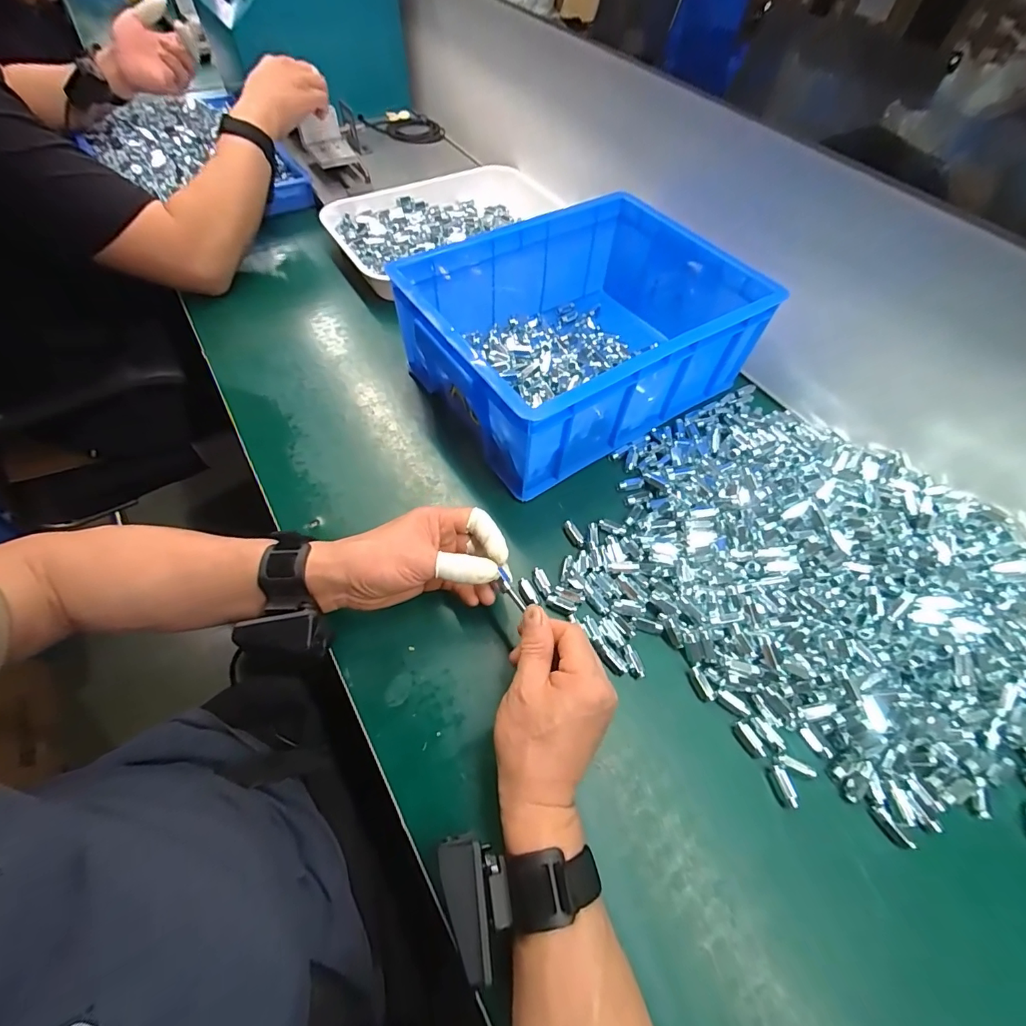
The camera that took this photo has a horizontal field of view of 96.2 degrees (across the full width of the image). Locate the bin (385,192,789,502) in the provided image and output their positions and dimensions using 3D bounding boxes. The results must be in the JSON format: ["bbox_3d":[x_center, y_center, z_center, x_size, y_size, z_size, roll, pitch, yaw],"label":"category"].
[{"bbox_3d":[0.079,-0.206,0.520,0.347,0.123,0.253,-28,63,-18],"label":"bin"}]

